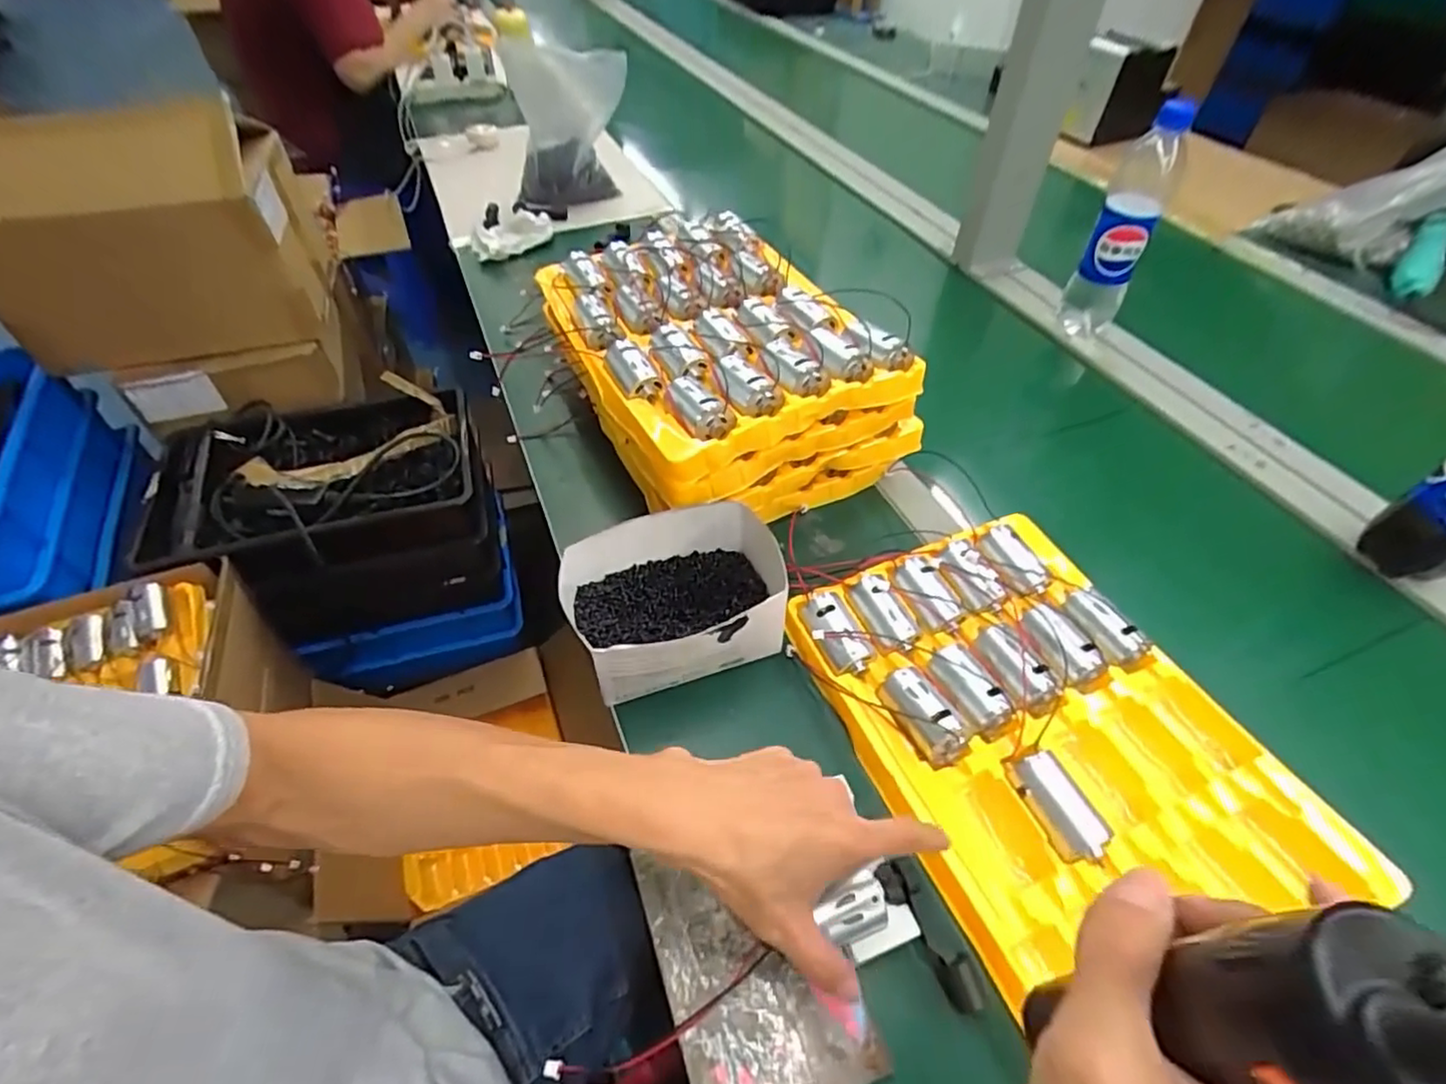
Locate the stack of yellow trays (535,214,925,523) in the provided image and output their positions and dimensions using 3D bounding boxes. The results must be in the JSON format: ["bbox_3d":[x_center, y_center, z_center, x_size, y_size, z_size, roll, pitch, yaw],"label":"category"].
[{"bbox_3d":[-0.006,-0.169,0.608,0.248,0.130,0.310,-21,53,-18],"label":"stack of yellow trays"}]

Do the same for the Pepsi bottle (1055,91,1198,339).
[{"bbox_3d":[0.444,-0.348,0.705,0.059,0.232,0.054,26,54,20],"label":"Pepsi bottle"}]

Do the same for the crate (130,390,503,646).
[{"bbox_3d":[-0.565,-0.039,0.958,0.408,0.241,0.254,-15,51,-13],"label":"crate"}]

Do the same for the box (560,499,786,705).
[{"bbox_3d":[-0.024,0.041,0.475,0.162,0.072,0.110,-17,52,-15],"label":"box"}]

